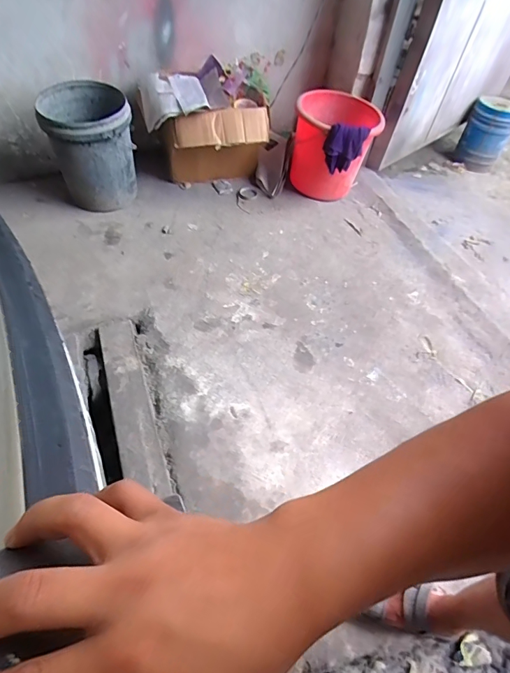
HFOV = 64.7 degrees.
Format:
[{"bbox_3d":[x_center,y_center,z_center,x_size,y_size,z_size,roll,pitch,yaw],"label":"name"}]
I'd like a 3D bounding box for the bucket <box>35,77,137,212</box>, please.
[{"bbox_3d":[-0.621,-0.702,1.556,0.300,0.375,0.315,-16,54,-17],"label":"bucket"}]

